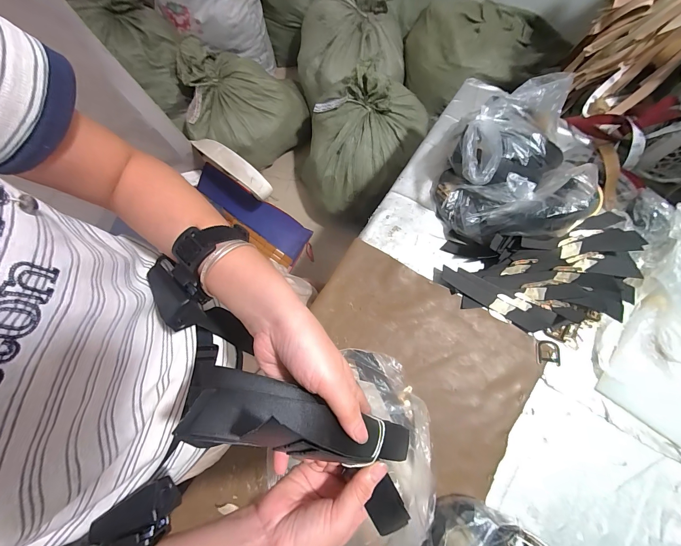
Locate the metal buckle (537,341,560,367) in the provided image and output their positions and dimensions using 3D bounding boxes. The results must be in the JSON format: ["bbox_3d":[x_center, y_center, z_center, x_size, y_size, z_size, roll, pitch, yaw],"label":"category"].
[{"bbox_3d":[0.419,0.162,0.606,0.045,0.005,0.048,4,76,3],"label":"metal buckle"}]

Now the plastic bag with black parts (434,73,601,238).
[{"bbox_3d":[0.362,-0.226,0.629,0.274,0.164,0.325,5,76,3],"label":"plastic bag with black parts"}]

